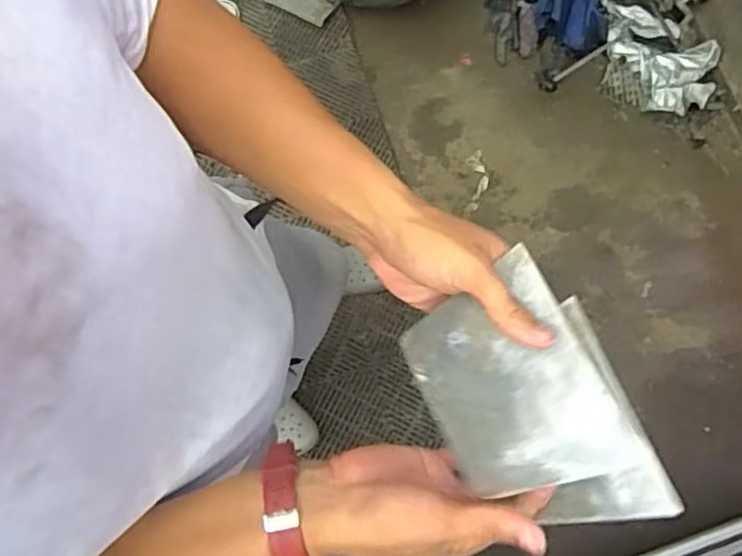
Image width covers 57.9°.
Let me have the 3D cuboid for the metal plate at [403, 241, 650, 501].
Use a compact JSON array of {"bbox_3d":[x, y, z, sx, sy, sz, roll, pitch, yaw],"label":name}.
[{"bbox_3d":[0.086,0.069,0.419,0.101,0.005,0.137,-30,77,12],"label":"metal plate"}]

